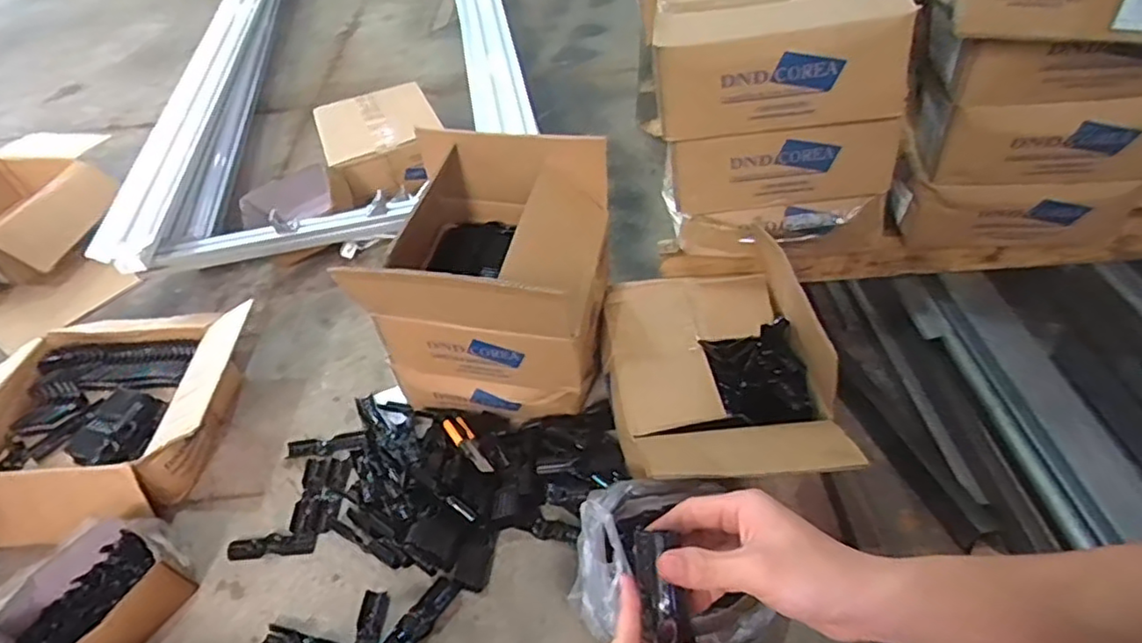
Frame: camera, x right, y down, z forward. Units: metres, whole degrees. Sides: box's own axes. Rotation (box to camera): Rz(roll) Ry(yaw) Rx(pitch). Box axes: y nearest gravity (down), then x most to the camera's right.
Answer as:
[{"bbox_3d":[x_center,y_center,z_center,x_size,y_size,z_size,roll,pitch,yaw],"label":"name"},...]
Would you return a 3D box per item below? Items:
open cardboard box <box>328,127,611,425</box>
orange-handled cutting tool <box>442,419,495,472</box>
[{"bbox_3d":[-0.136,-0.054,1.025,0.359,0.349,0.312,5,48,11],"label":"open cardboard box"},{"bbox_3d":[-0.161,0.194,1.005,0.020,0.016,0.161,-32,34,-22],"label":"orange-handled cutting tool"}]

